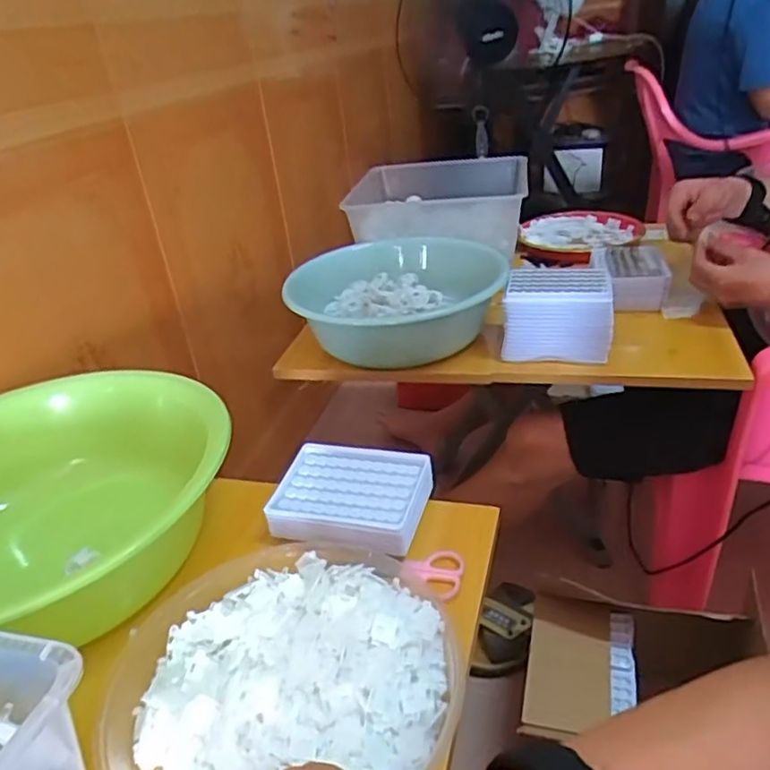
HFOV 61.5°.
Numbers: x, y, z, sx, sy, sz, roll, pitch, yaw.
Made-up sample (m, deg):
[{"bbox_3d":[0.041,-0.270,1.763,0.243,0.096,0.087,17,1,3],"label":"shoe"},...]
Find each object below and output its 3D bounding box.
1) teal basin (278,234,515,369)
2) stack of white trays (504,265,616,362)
[{"bbox_3d":[0.020,-0.124,0.885,0.287,0.095,0.279,-6,30,2],"label":"teal basin"},{"bbox_3d":[0.217,-0.086,0.812,0.126,0.098,0.089,3,31,16],"label":"stack of white trays"}]

